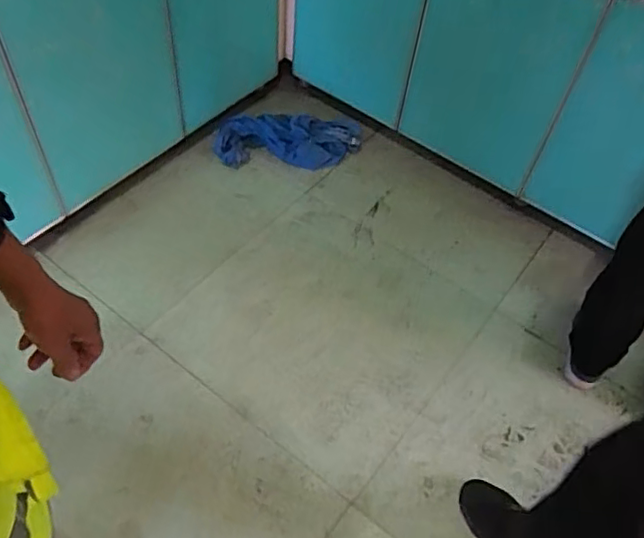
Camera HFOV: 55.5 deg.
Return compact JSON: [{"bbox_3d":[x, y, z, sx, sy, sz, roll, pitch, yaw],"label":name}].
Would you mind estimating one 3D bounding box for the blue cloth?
[{"bbox_3d":[-0.095,-0.373,1.762,0.425,0.131,0.152,-1,54,-5],"label":"blue cloth"}]

